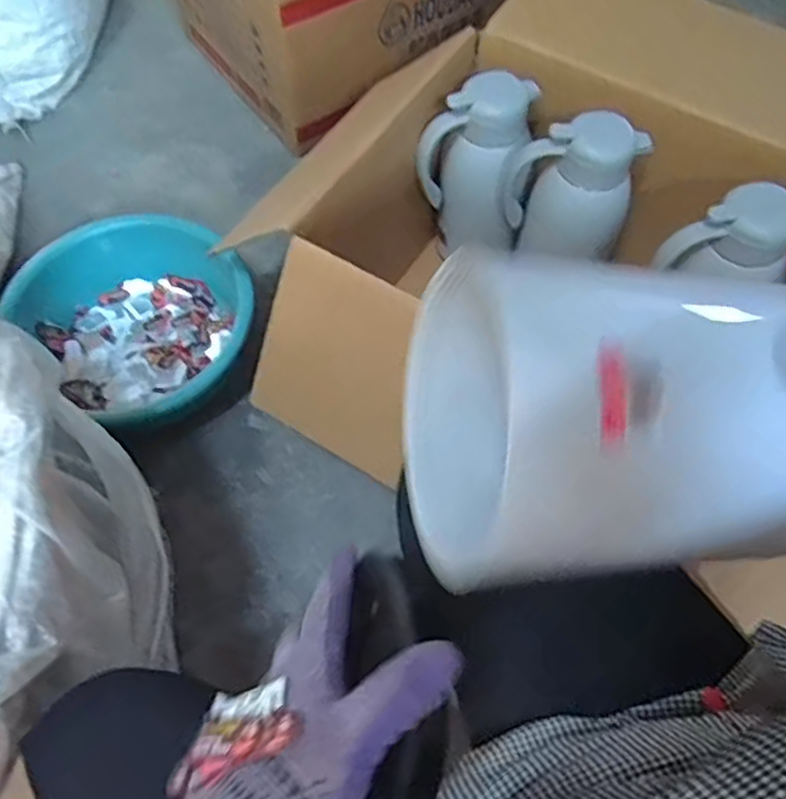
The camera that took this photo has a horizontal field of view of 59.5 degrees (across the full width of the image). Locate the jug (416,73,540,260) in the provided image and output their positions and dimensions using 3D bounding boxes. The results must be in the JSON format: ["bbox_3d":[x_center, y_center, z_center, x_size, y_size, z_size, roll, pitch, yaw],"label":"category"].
[{"bbox_3d":[0.118,-0.327,1.000,0.151,0.269,0.112,13,63,7],"label":"jug"}]

